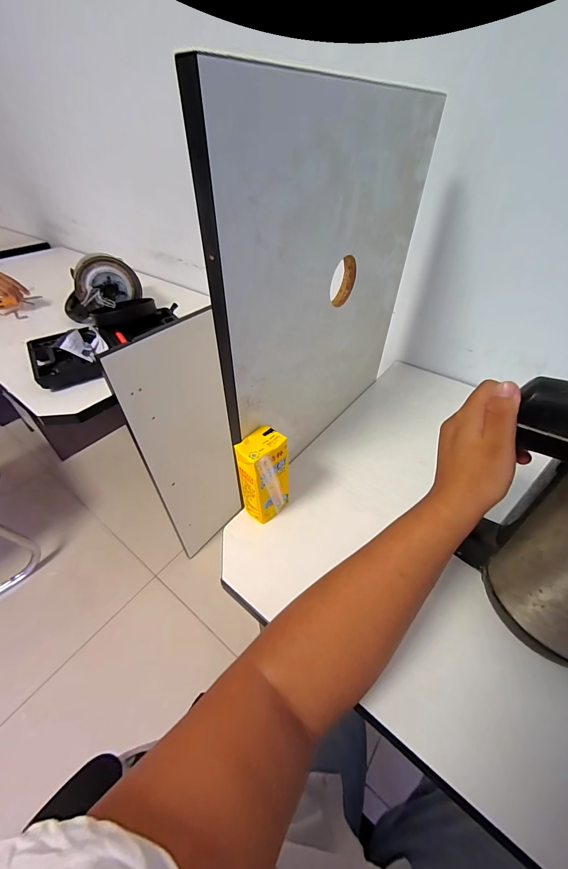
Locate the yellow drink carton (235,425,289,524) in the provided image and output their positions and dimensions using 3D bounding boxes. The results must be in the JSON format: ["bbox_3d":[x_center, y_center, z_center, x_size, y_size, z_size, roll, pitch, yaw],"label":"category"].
[{"bbox_3d":[-0.026,0.062,0.414,0.042,0.140,0.061,30,52,28],"label":"yellow drink carton"}]

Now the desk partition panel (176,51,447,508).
[{"bbox_3d":[0.069,-0.166,0.418,0.018,0.389,0.384,29,51,27],"label":"desk partition panel"}]

